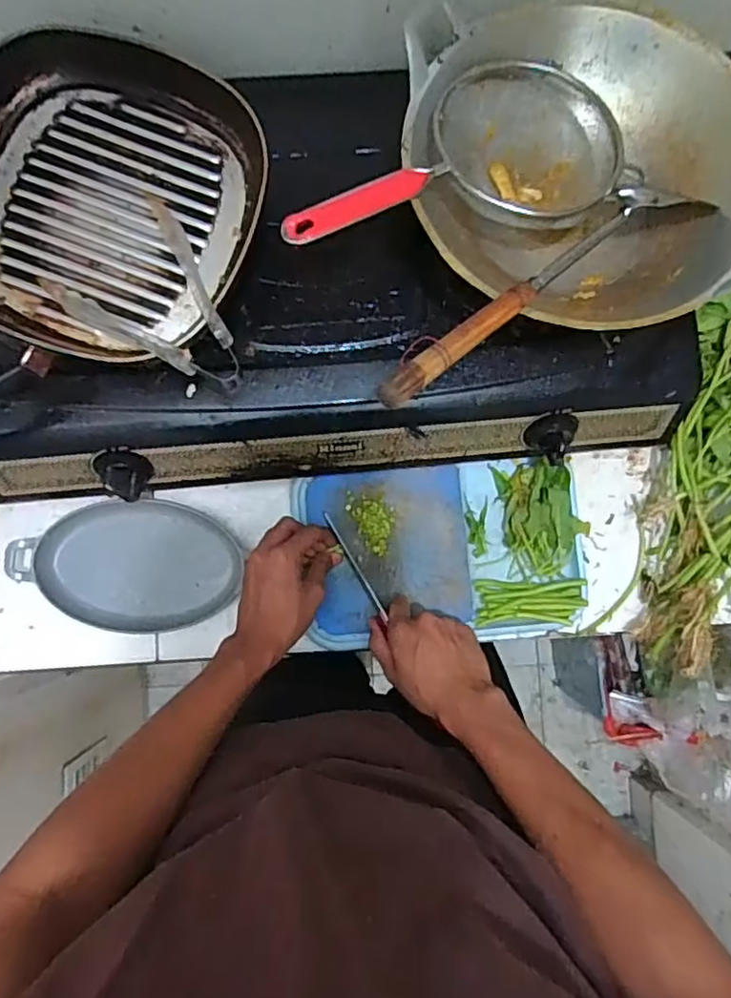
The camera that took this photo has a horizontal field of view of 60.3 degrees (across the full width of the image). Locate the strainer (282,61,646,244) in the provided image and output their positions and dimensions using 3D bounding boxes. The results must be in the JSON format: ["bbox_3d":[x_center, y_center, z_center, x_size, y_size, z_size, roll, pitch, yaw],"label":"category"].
[{"bbox_3d":[0.077,-0.267,0.515,0.301,0.063,0.151,-27,87,-17],"label":"strainer"}]

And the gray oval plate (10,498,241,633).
[{"bbox_3d":[-0.250,0.069,0.668,0.222,0.034,0.137,8,85,-2],"label":"gray oval plate"}]

